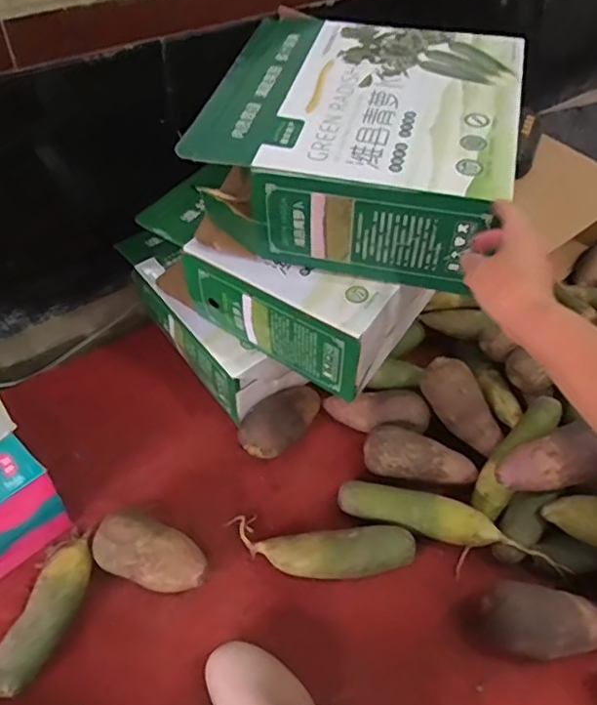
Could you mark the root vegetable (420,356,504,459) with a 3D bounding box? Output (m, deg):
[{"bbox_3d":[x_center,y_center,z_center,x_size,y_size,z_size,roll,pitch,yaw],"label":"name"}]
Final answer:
[{"bbox_3d":[0.242,0.080,0.867,0.057,0.054,0.154,-36,92,-30],"label":"root vegetable"}]

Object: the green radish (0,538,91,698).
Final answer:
[{"bbox_3d":[-0.290,0.306,0.682,0.055,0.052,0.172,13,50,6],"label":"green radish"}]

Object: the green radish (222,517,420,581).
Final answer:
[{"bbox_3d":[0.029,0.254,0.752,0.235,0.048,0.075,8,49,1],"label":"green radish"}]

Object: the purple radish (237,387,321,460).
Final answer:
[{"bbox_3d":[-0.025,0.097,0.876,0.076,0.061,0.143,31,54,20],"label":"purple radish"}]

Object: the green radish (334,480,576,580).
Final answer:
[{"bbox_3d":[0.196,0.237,0.780,0.294,0.065,0.061,21,51,12],"label":"green radish"}]

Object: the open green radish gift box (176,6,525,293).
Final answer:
[{"bbox_3d":[0.080,-0.274,0.749,0.357,0.156,0.349,13,49,6],"label":"open green radish gift box"}]

